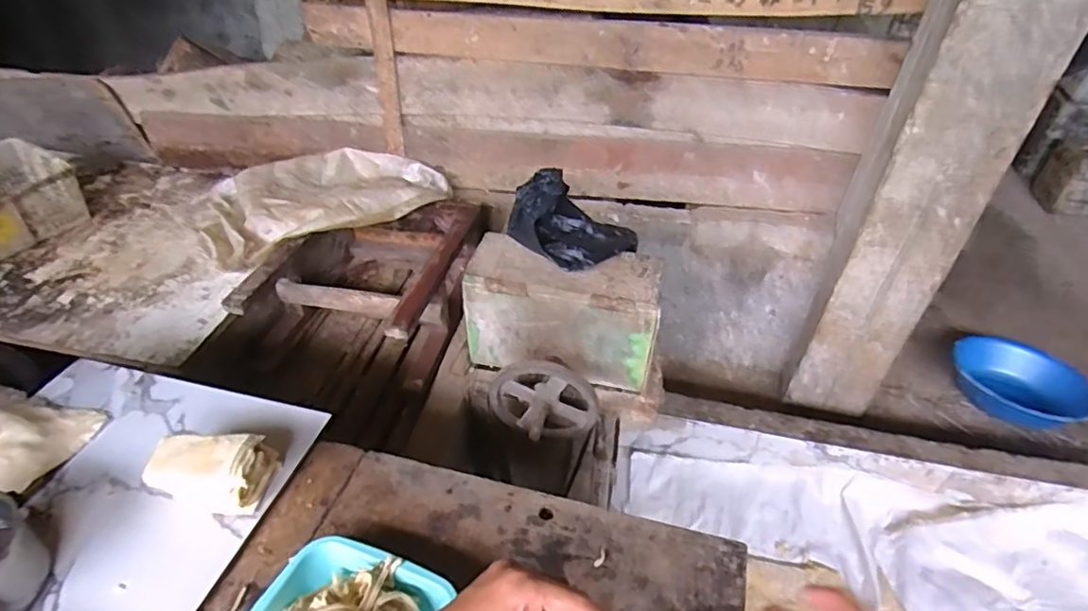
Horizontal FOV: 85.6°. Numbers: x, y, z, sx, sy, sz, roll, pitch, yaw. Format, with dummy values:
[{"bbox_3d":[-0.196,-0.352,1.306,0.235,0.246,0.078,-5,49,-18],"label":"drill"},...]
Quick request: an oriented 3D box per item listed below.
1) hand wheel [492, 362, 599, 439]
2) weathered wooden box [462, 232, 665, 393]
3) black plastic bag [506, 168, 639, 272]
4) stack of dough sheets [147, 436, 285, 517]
[{"bbox_3d":[-0.007,0.197,1.052,0.193,0.198,0.084,15,42,7],"label":"hand wheel"},{"bbox_3d":[0.035,0.011,1.105,0.350,0.221,0.125,9,43,8],"label":"weathered wooden box"},{"bbox_3d":[0.048,-0.163,1.077,0.189,0.082,0.216,-31,52,-31],"label":"black plastic bag"},{"bbox_3d":[-0.423,0.210,0.752,0.143,0.081,0.078,6,42,5],"label":"stack of dough sheets"}]

